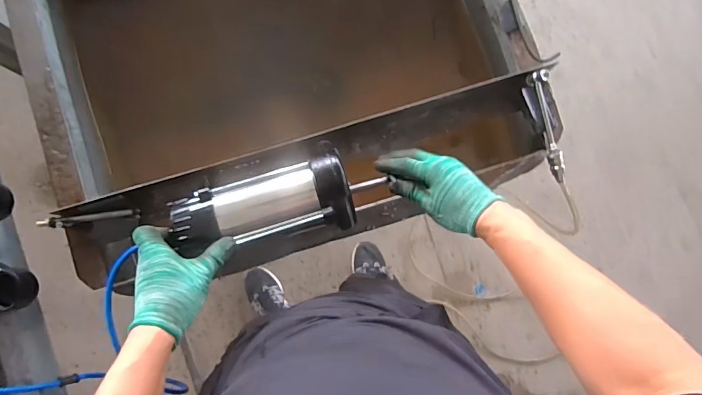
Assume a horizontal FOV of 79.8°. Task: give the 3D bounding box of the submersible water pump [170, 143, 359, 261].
[{"bbox_3d":[-0.116,0.008,0.528,0.228,0.093,0.097,-14,85,5],"label":"submersible water pump"}]

